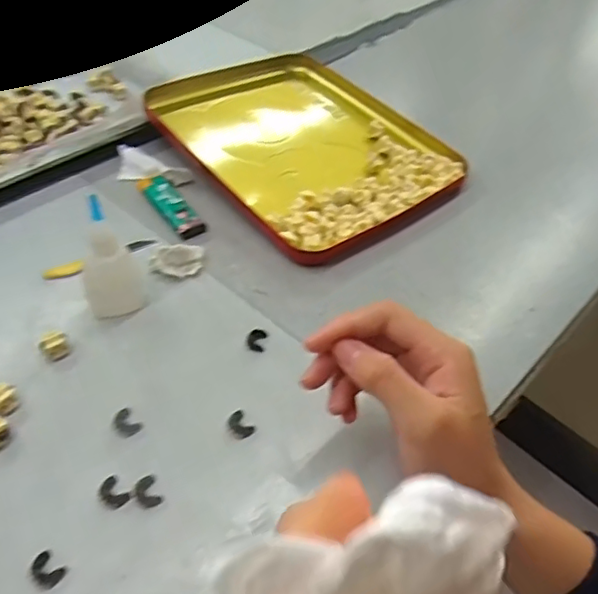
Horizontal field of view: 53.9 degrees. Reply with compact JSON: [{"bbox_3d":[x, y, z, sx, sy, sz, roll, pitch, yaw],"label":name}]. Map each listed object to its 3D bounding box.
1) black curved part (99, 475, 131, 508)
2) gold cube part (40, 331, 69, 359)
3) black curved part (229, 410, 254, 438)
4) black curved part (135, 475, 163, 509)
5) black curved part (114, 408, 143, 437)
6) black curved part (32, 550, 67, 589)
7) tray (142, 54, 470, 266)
[{"bbox_3d":[-0.097,0.101,0.306,0.012,0.004,0.018,-32,56,-30],"label":"black curved part"},{"bbox_3d":[-0.152,0.031,0.367,0.015,0.011,0.015,-20,51,-22],"label":"gold cube part"},{"bbox_3d":[-0.034,0.074,0.339,0.012,0.005,0.016,-31,56,-30],"label":"black curved part"},{"bbox_3d":[-0.079,0.102,0.308,0.012,0.004,0.017,-18,51,-21],"label":"black curved part"},{"bbox_3d":[-0.099,0.071,0.336,0.013,0.004,0.017,-33,57,-30],"label":"black curved part"},{"bbox_3d":[-0.119,0.129,0.278,0.017,0.004,0.012,30,51,22],"label":"black curved part"},{"bbox_3d":[-0.004,-0.147,0.534,0.199,0.027,0.281,-30,54,-28],"label":"tray"}]

